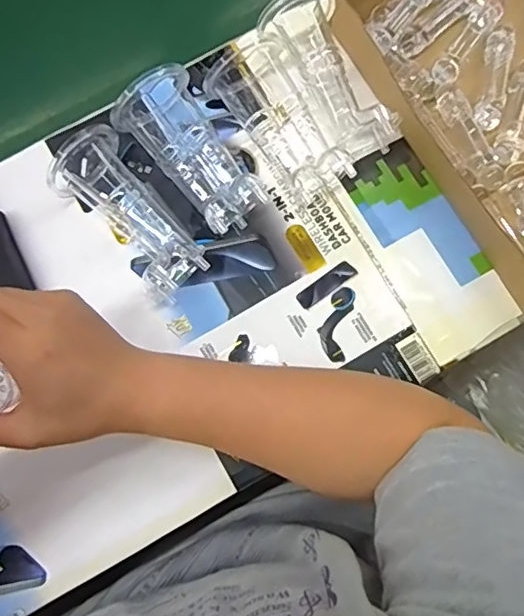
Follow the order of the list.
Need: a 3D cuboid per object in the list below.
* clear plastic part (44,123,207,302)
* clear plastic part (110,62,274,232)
[{"bbox_3d":[-0.108,-0.079,0.438,0.060,0.069,0.149,-41,80,-7],"label":"clear plastic part"},{"bbox_3d":[-0.054,-0.130,0.452,0.071,0.058,0.135,-43,80,-7],"label":"clear plastic part"}]

